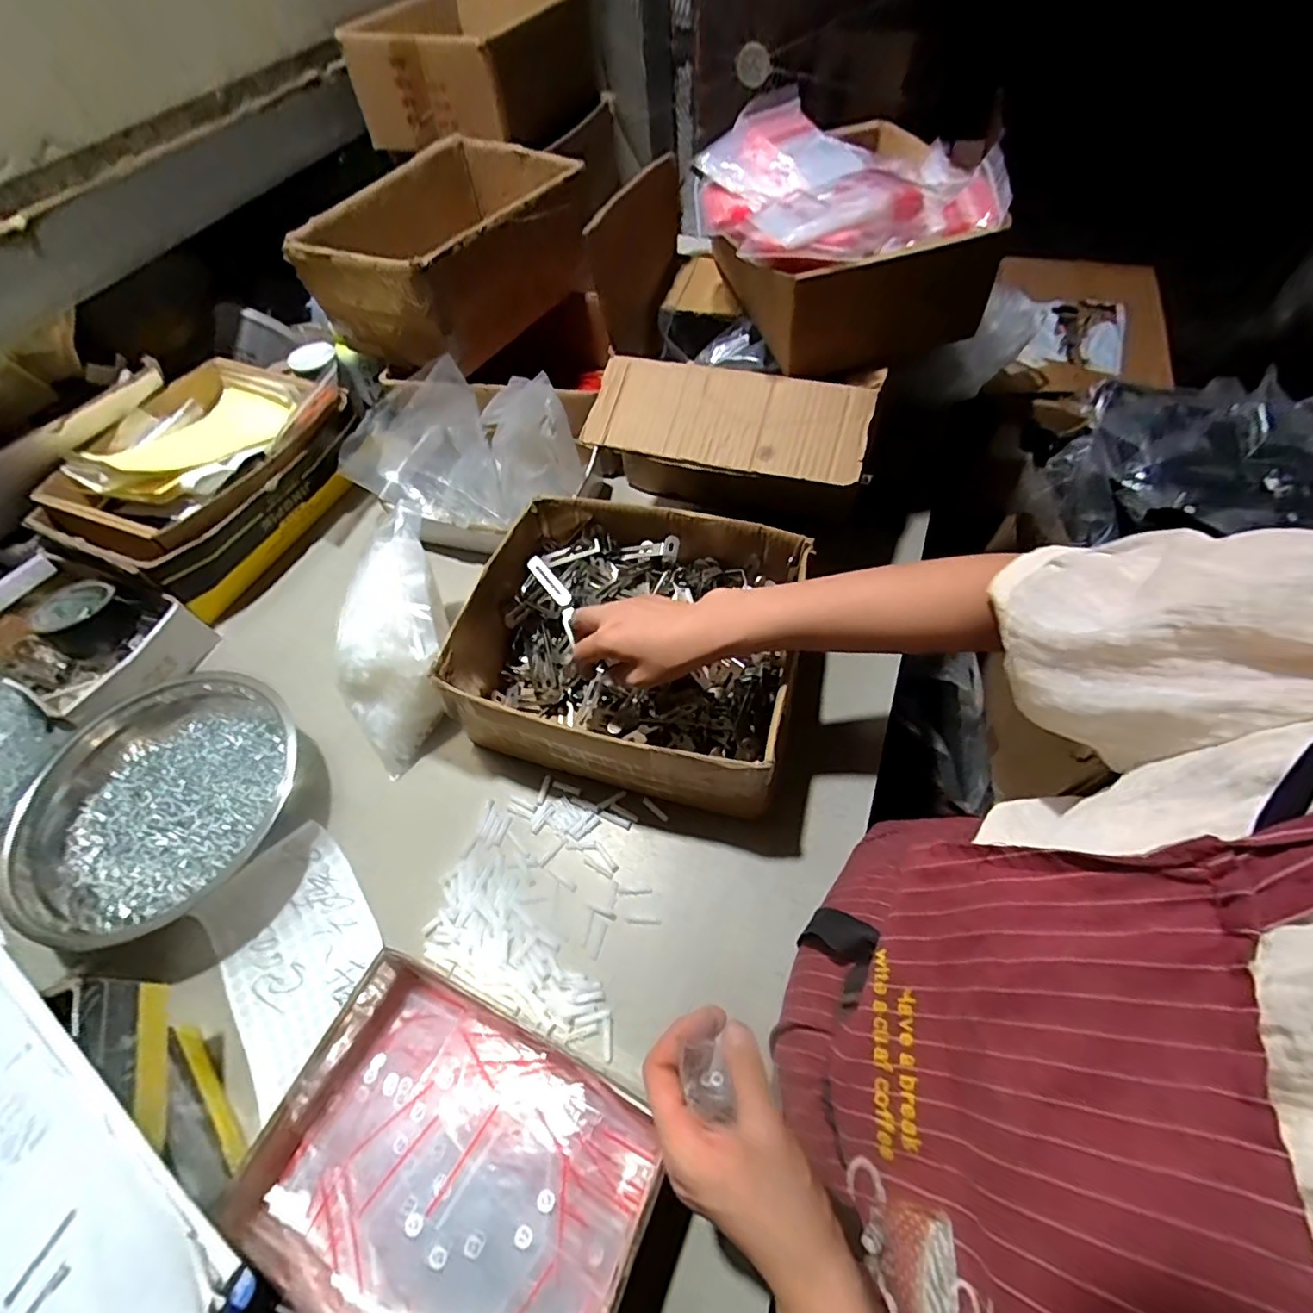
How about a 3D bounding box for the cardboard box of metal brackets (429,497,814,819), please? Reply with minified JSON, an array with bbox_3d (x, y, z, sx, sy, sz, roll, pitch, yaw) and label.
[{"bbox_3d":[-0.027,-0.014,0.594,0.307,0.123,0.263,12,59,12],"label":"cardboard box of metal brackets"}]

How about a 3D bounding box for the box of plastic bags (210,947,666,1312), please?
[{"bbox_3d":[-0.135,0.347,0.398,0.248,0.072,0.169,20,61,16],"label":"box of plastic bags"}]

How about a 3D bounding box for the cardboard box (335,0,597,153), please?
[{"bbox_3d":[-0.269,-0.886,0.868,0.267,0.112,0.318,21,62,17],"label":"cardboard box"}]

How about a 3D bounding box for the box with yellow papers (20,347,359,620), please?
[{"bbox_3d":[-0.574,-0.234,0.759,0.248,0.127,0.333,20,61,16],"label":"box with yellow papers"}]

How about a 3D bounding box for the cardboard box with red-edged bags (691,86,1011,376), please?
[{"bbox_3d":[0.188,-0.458,0.626,0.277,0.150,0.269,-17,58,-6],"label":"cardboard box with red-edged bags"}]

